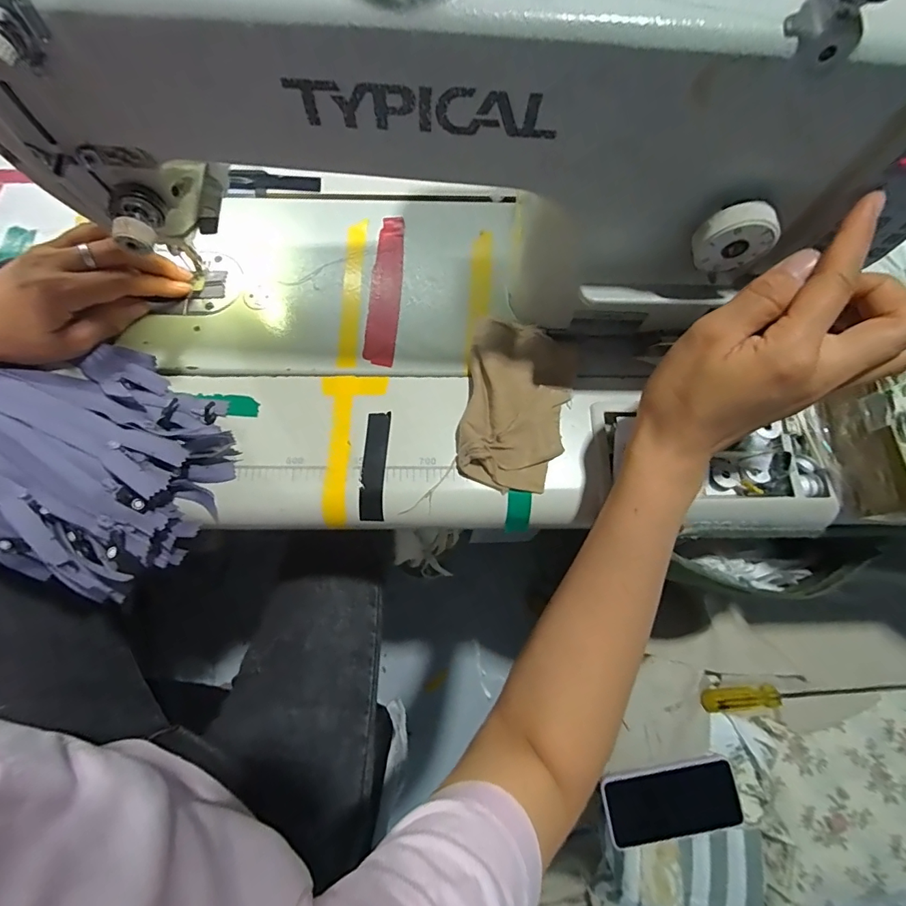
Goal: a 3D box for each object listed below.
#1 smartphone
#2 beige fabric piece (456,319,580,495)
[{"bbox_3d":[0.260,0.417,0.533,0.156,0.014,0.082,-12,83,0],"label":"smartphone"},{"bbox_3d":[0.051,-0.037,0.344,0.082,0.018,0.129,9,72,2],"label":"beige fabric piece"}]

